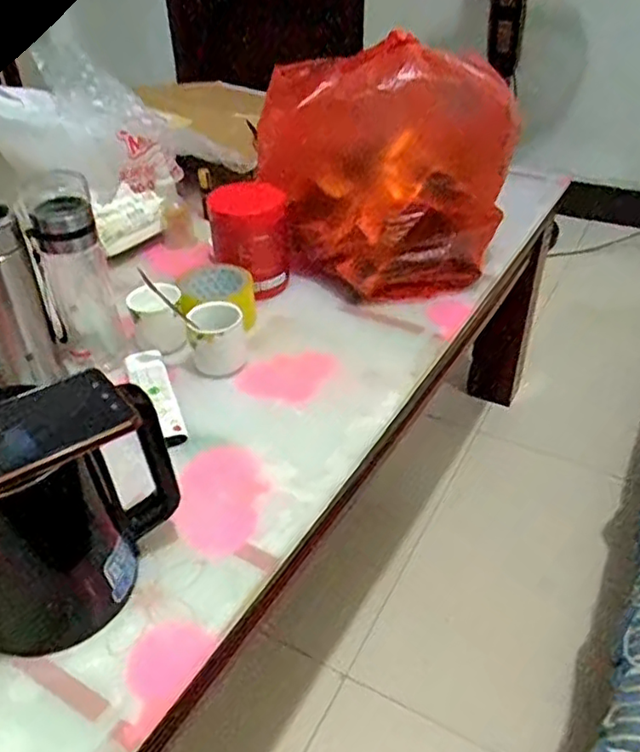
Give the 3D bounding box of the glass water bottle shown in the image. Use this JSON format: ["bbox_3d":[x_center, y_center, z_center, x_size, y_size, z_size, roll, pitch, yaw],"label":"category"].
[{"bbox_3d":[-0.278,-0.119,0.755,0.082,0.220,0.083,-16,40,-17],"label":"glass water bottle"}]

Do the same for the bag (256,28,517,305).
[{"bbox_3d":[0.110,-0.284,0.905,0.324,0.277,0.224,-14,40,-15],"label":"bag"}]

